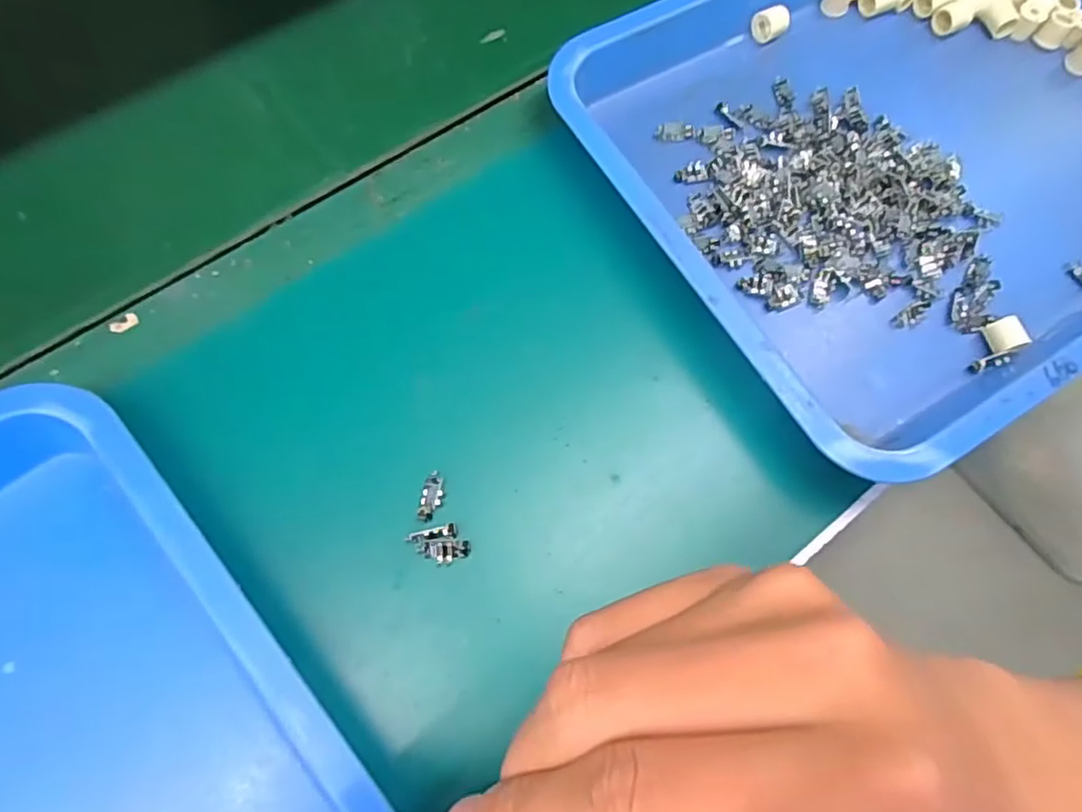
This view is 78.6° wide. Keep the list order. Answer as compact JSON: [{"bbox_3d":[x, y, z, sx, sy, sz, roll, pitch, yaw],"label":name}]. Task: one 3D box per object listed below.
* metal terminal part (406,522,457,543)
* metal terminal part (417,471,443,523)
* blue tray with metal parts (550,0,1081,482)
[{"bbox_3d":[-0.057,0.067,0.347,0.026,0.004,0.007,-14,71,-9],"label":"metal terminal part"},{"bbox_3d":[-0.059,0.048,0.355,0.010,0.005,0.028,9,69,0],"label":"metal terminal part"},{"bbox_3d":[0.257,-0.184,0.447,0.437,0.054,0.354,-29,74,-14],"label":"blue tray with metal parts"}]

